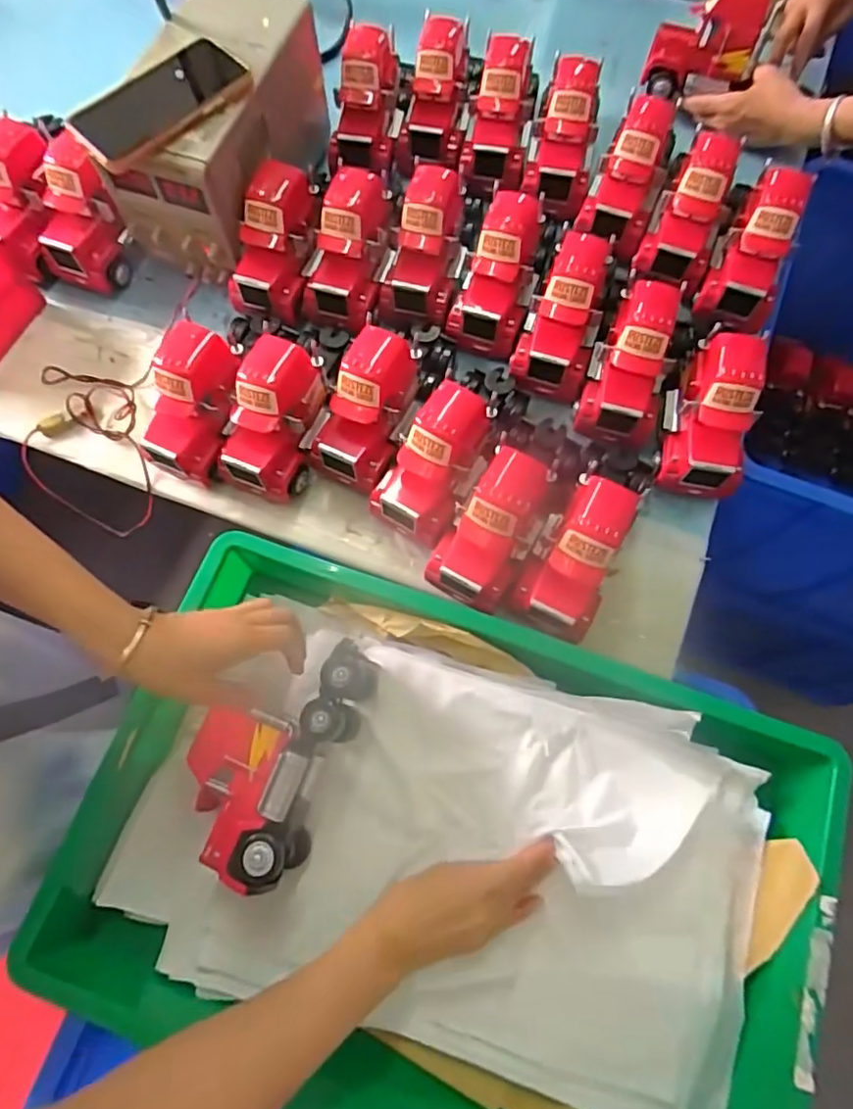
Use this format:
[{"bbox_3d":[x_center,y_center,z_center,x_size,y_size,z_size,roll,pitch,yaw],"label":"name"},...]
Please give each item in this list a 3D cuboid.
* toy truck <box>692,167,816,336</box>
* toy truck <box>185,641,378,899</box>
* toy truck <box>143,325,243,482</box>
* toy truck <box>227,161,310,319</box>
[{"bbox_3d":[0.334,-0.321,0.614,0.069,0.086,0.144,14,73,5],"label":"toy truck"},{"bbox_3d":[-0.126,0.160,0.493,0.109,0.070,0.190,21,74,7],"label":"toy truck"},{"bbox_3d":[-0.220,-0.136,0.545,0.062,0.055,0.138,18,106,6],"label":"toy truck"},{"bbox_3d":[-0.165,-0.323,0.610,0.078,0.058,0.146,13,101,4],"label":"toy truck"}]

